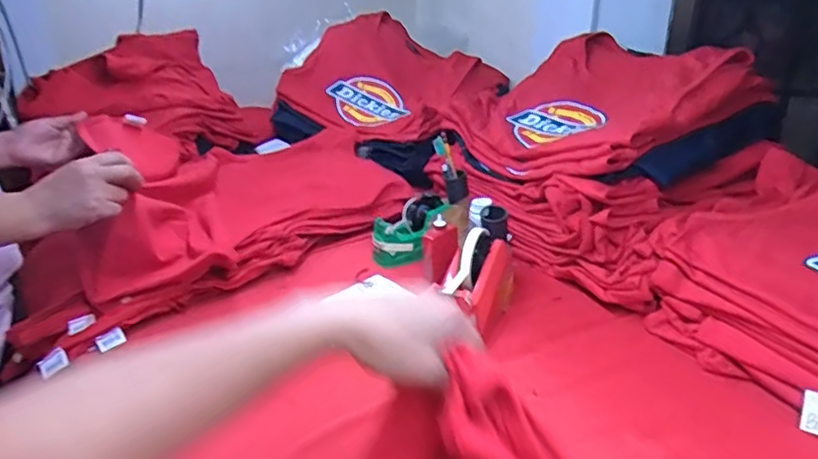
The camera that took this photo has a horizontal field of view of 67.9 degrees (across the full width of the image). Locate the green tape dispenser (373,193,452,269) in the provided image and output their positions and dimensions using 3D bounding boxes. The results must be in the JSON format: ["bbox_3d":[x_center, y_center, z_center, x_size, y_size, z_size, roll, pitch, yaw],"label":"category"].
[{"bbox_3d":[-0.001,-0.003,1.009,0.066,0.070,0.155,25,65,42],"label":"green tape dispenser"}]

